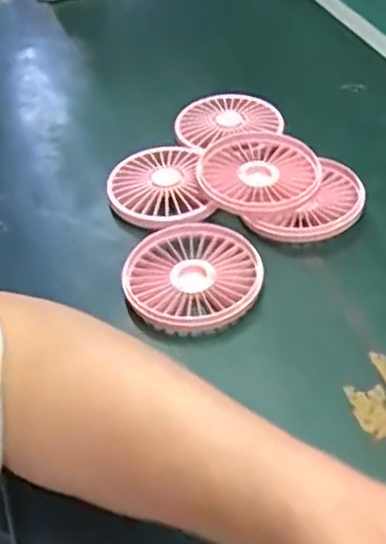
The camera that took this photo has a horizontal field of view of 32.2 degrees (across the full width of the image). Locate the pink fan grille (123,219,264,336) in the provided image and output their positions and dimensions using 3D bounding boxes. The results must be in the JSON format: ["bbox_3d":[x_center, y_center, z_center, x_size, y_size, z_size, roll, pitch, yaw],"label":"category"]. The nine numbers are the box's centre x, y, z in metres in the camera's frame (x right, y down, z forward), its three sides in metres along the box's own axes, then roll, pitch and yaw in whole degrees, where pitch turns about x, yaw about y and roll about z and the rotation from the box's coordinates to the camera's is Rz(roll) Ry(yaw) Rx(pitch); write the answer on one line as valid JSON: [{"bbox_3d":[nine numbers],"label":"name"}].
[{"bbox_3d":[0.000,0.001,0.438,0.085,0.012,0.092,-5,44,-2],"label":"pink fan grille"}]

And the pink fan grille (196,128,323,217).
[{"bbox_3d":[0.048,-0.075,0.501,0.083,0.016,0.097,-18,46,-14],"label":"pink fan grille"}]

